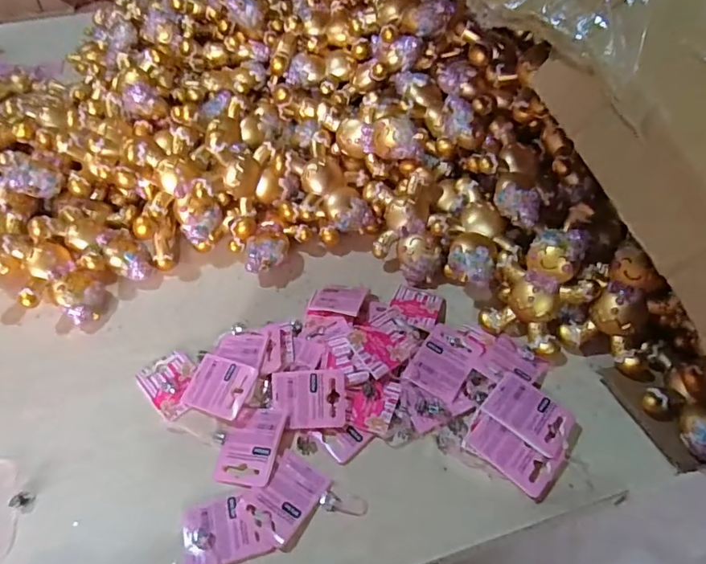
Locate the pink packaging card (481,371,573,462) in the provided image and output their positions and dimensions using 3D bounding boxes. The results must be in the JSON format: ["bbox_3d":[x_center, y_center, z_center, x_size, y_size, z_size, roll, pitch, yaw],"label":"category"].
[{"bbox_3d":[0.140,0.105,0.398,0.064,0.009,0.048,38,53,26],"label":"pink packaging card"}]

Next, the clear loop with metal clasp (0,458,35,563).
[{"bbox_3d":[-0.257,0.169,0.371,0.039,0.008,0.088,-20,50,-16],"label":"clear loop with metal clasp"}]

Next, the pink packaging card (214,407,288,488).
[{"bbox_3d":[-0.079,0.125,0.390,0.044,0.009,0.060,9,48,10],"label":"pink packaging card"}]

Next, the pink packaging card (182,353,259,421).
[{"bbox_3d":[-0.113,0.087,0.424,0.058,0.007,0.047,10,62,26],"label":"pink packaging card"}]

